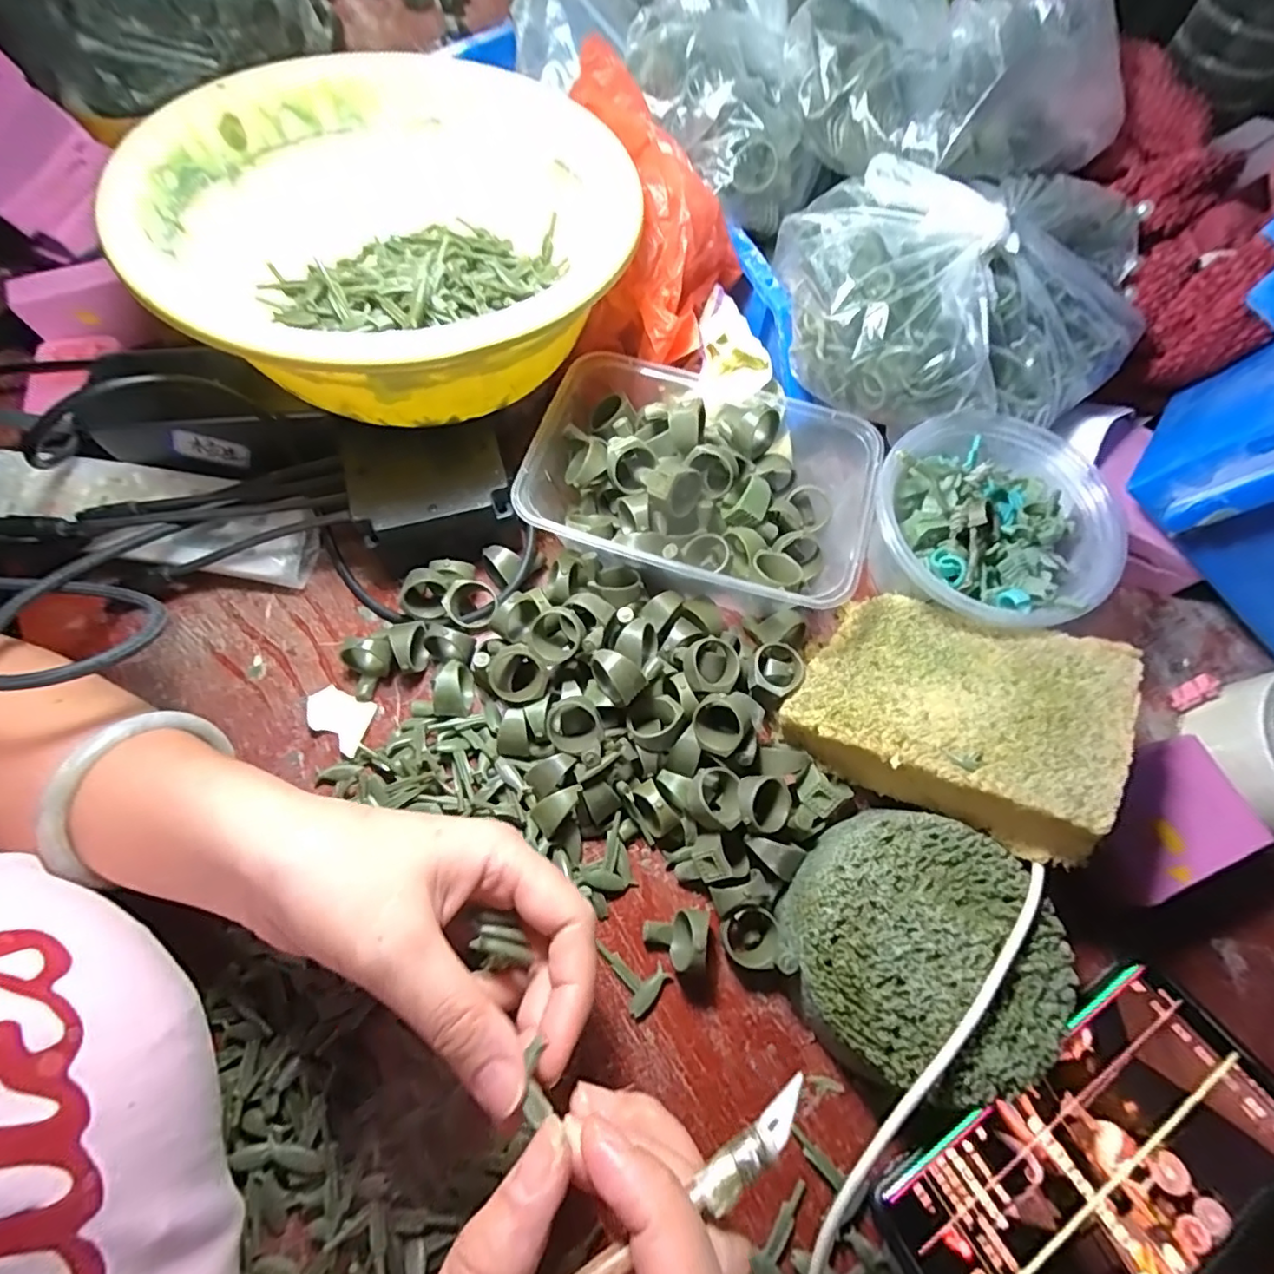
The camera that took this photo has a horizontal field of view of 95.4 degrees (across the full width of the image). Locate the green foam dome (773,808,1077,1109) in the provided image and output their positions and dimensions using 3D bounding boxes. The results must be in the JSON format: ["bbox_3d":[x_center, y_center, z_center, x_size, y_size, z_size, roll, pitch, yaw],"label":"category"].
[{"bbox_3d":[0.116,0.128,0.246,0.099,0.045,0.099,0,69,-1],"label":"green foam dome"}]

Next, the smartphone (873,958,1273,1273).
[{"bbox_3d":[0.178,0.207,0.222,0.161,0.005,0.077,-30,57,-13],"label":"smartphone"}]

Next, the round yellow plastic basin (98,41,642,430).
[{"bbox_3d":[-0.122,-0.197,0.300,0.206,0.089,0.239,-19,70,-8],"label":"round yellow plastic basin"}]

